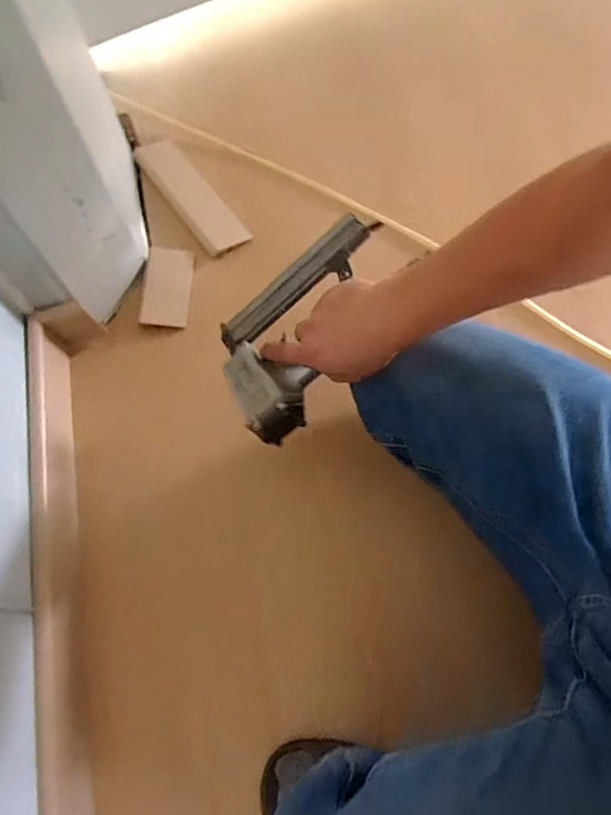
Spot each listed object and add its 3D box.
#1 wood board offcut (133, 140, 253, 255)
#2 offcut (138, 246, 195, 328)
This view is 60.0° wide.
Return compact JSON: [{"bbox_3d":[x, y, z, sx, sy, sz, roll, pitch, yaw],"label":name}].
[{"bbox_3d":[-0.190,-0.343,0.833,0.070,0.014,0.268,-33,69,-12],"label":"wood board offcut"},{"bbox_3d":[-0.202,-0.175,0.769,0.067,0.016,0.126,0,66,2],"label":"offcut"}]

